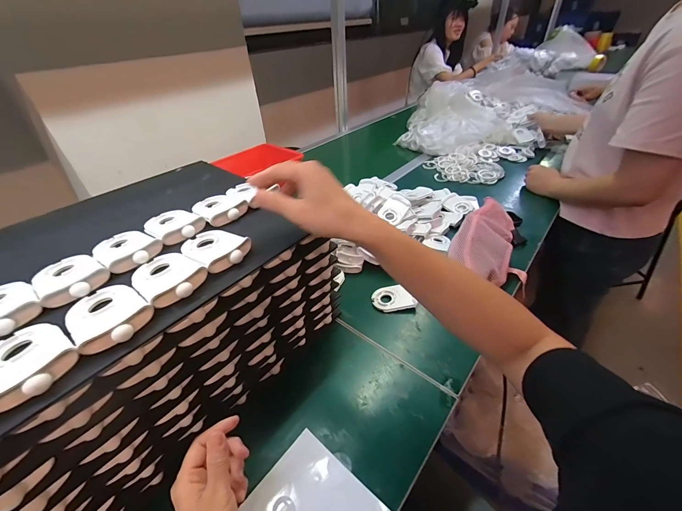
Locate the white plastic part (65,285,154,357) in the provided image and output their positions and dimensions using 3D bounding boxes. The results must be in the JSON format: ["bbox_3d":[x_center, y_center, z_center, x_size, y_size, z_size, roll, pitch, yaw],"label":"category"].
[{"bbox_3d":[-0.217,0.051,0.274,0.088,0.013,0.057,26,47,31],"label":"white plastic part"}]

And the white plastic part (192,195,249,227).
[{"bbox_3d":[-0.174,-0.070,0.418,0.080,0.015,0.055,28,48,33],"label":"white plastic part"}]

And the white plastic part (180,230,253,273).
[{"bbox_3d":[-0.148,-0.011,0.348,0.085,0.013,0.057,25,47,31],"label":"white plastic part"}]

